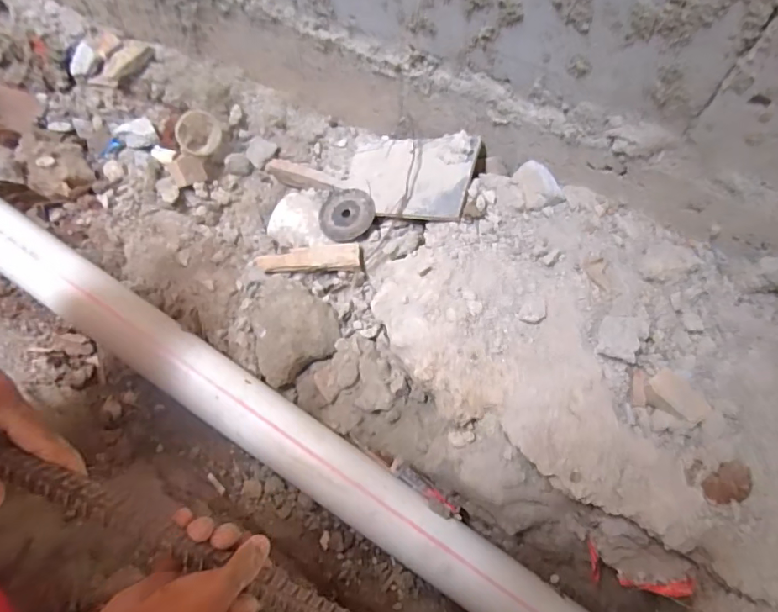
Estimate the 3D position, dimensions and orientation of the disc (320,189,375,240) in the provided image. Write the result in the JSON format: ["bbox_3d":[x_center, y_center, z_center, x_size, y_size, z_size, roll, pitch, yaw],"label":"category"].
[{"bbox_3d":[-0.065,-0.141,0.736,0.085,0.008,0.089,-8,69,10],"label":"disc"}]

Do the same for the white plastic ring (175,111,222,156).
[{"bbox_3d":[-0.324,-0.293,0.816,0.080,0.040,0.072,-37,114,-20],"label":"white plastic ring"}]

